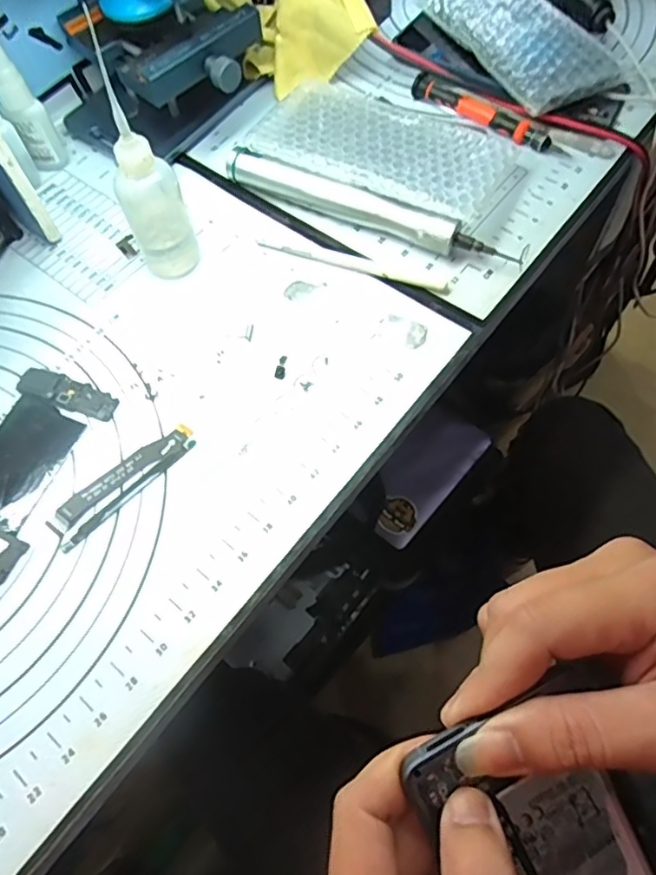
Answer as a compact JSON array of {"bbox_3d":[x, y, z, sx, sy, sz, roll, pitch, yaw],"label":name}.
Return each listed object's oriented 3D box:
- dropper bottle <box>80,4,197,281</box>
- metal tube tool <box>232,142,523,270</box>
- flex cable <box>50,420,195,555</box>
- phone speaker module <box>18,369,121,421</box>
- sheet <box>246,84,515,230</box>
[{"bbox_3d":[-0.105,-0.149,0.340,0.036,0.139,0.031,-20,65,-7],"label":"dropper bottle"},{"bbox_3d":[0.027,-0.155,0.400,0.214,0.025,0.025,23,67,13],"label":"metal tube tool"},{"bbox_3d":[-0.114,0.024,0.333,0.089,0.004,0.023,-41,69,-16],"label":"flex cable"},{"bbox_3d":[-0.158,-0.027,0.359,0.065,0.004,0.020,19,67,11],"label":"phone speaker module"},{"bbox_3d":[0.038,-0.201,0.421,0.171,0.034,0.091,26,68,14],"label":"sheet"}]

